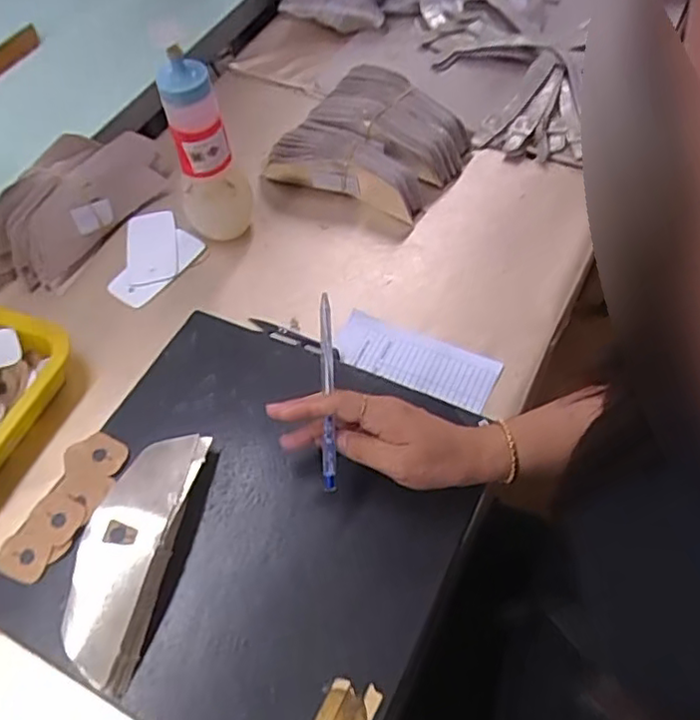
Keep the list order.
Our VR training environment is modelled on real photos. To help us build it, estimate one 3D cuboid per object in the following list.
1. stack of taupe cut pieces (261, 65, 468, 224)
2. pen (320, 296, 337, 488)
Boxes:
[{"bbox_3d":[0.028,-0.245,0.722,0.179,0.054,0.178,29,61,20],"label":"stack of taupe cut pieces"},{"bbox_3d":[-0.016,0.024,0.463,0.009,0.009,0.141,-2,92,-2],"label":"pen"}]

